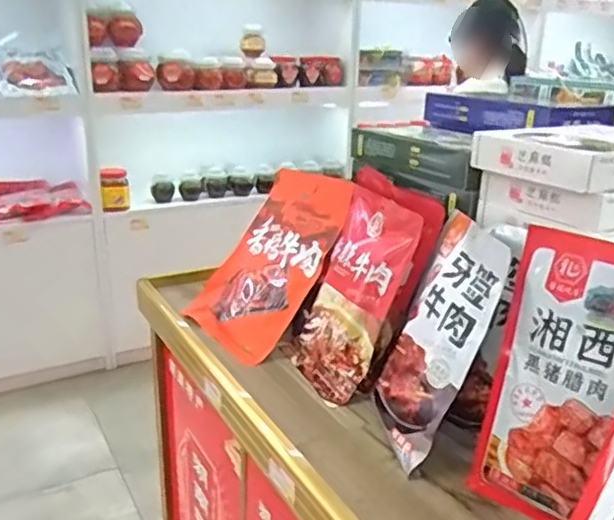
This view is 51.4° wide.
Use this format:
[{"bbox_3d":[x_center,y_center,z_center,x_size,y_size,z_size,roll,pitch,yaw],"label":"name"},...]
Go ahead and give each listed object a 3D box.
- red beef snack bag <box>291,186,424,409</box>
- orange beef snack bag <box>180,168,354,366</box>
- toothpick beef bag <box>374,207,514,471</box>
[{"bbox_3d":[0.063,0.048,0.957,0.027,0.290,0.173,18,10,-36],"label":"red beef snack bag"},{"bbox_3d":[-0.063,0.000,1.109,0.037,0.328,0.241,35,-4,-41],"label":"orange beef snack bag"},{"bbox_3d":[0.159,0.096,0.790,0.022,0.292,0.163,19,8,-20],"label":"toothpick beef bag"}]

